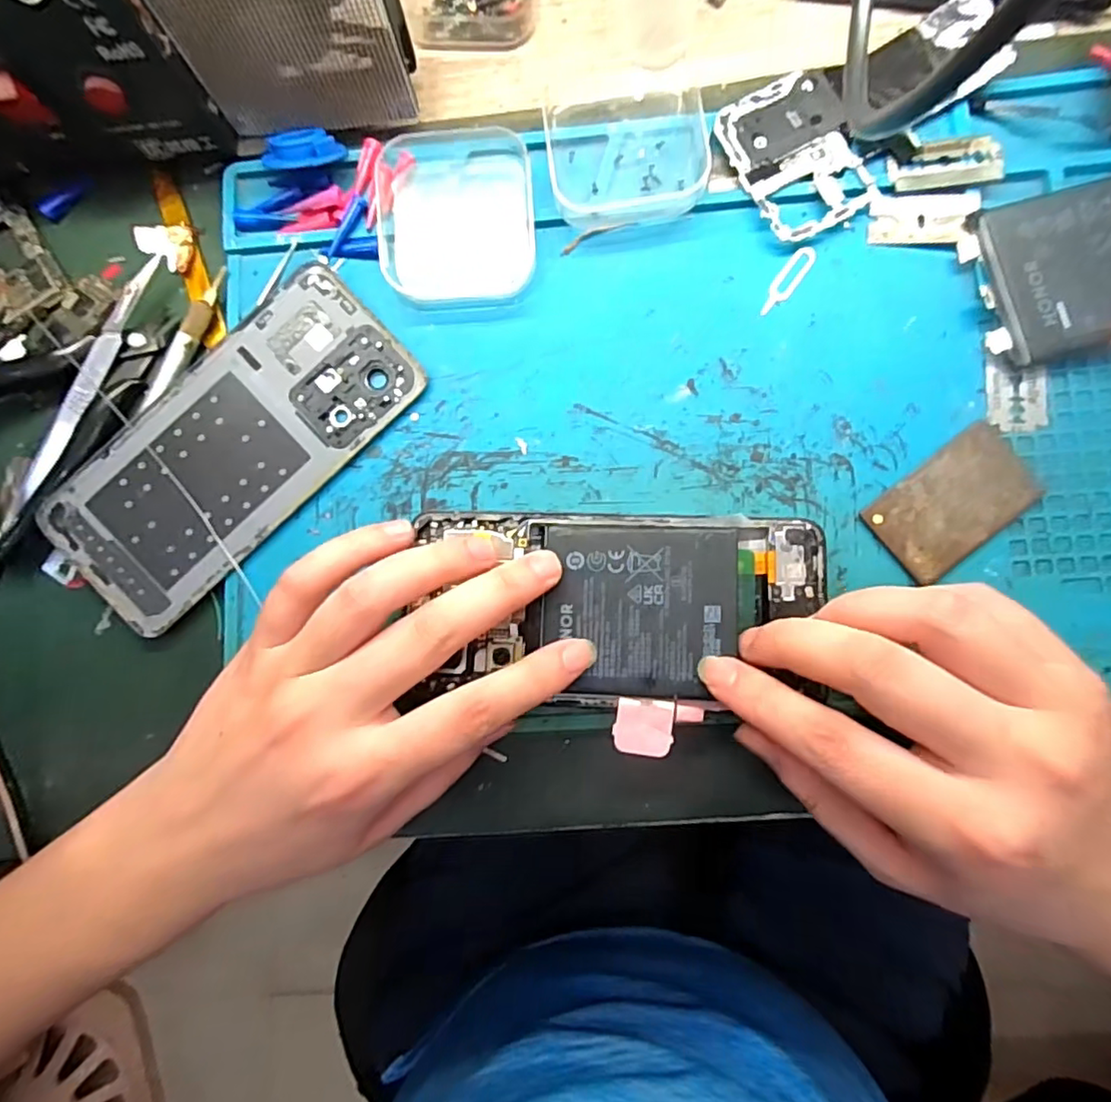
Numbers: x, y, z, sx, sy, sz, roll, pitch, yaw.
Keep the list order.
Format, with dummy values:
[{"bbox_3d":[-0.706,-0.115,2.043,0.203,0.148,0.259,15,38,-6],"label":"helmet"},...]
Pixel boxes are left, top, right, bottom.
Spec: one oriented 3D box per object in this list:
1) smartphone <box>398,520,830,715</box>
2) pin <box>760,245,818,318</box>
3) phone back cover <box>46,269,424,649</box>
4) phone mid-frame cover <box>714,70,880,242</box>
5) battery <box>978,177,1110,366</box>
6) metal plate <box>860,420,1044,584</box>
[{"bbox_3d":[0.024,0.022,0.229,0.151,0.011,0.071,1,86,4],"label":"smartphone"},{"bbox_3d":[0.095,-0.110,0.243,0.009,0.004,0.034,35,88,6],"label":"pin"},{"bbox_3d":[-0.130,-0.042,0.248,0.158,0.012,0.070,-43,84,-1],"label":"phone back cover"},{"bbox_3d":[0.098,-0.161,0.244,0.045,0.005,0.065,-26,84,1],"label":"phone mid-frame cover"},{"bbox_3d":[0.215,-0.112,0.228,0.093,0.008,0.063,-16,84,2],"label":"battery"},{"bbox_3d":[0.152,-0.019,0.230,0.061,0.005,0.037,-37,84,0],"label":"metal plate"}]

